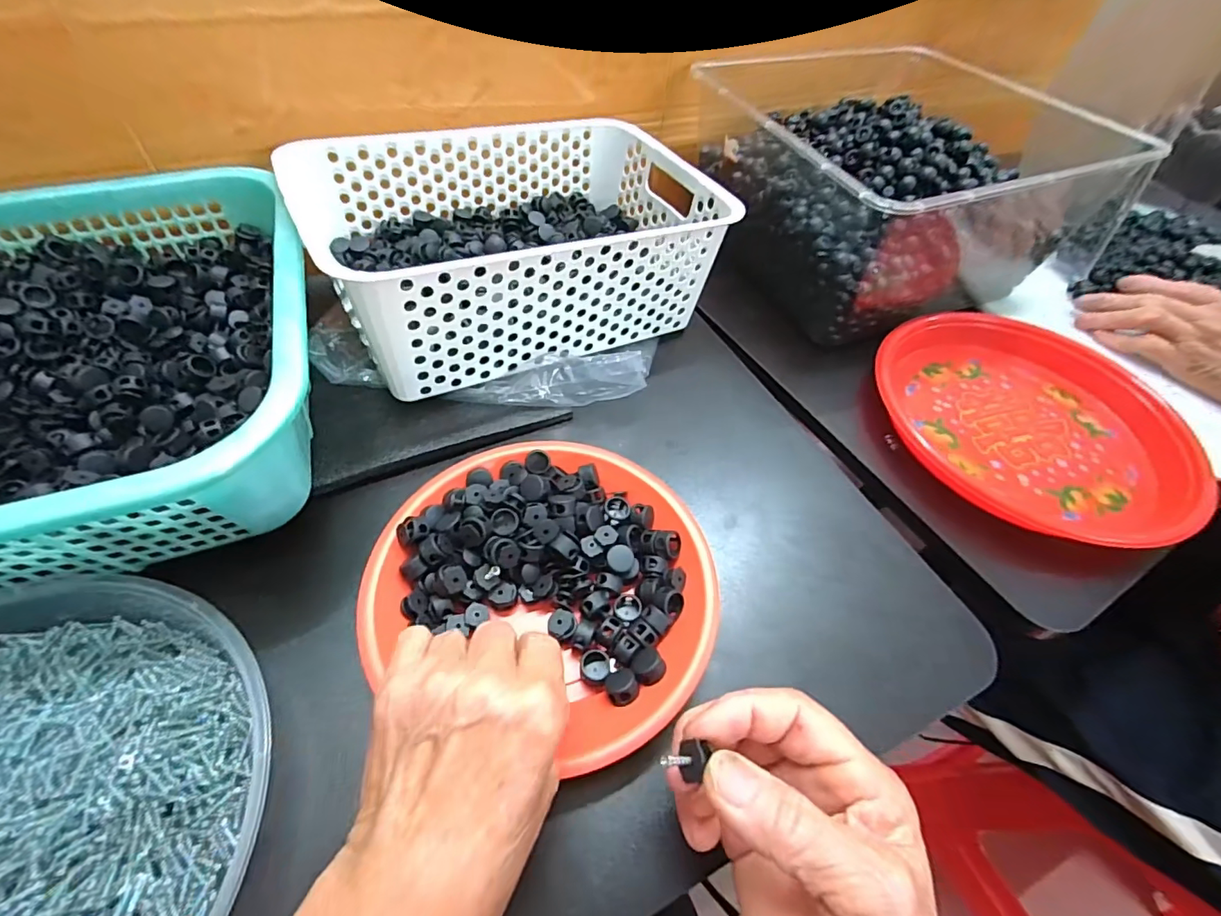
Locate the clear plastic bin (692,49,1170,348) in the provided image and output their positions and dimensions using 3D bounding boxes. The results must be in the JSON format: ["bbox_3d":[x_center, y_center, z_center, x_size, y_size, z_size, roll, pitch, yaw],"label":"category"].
[{"bbox_3d":[0.274,-0.274,0.527,0.333,0.154,0.313,-17,56,-17],"label":"clear plastic bin"}]

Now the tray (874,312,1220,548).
[{"bbox_3d":[0.345,-0.033,0.419,0.230,0.047,0.226,-22,58,-20],"label":"tray"}]

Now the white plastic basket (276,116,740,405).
[{"bbox_3d":[-0.074,-0.176,0.436,0.290,0.125,0.209,-24,59,-22],"label":"white plastic basket"}]

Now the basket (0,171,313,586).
[{"bbox_3d":[-0.369,-0.041,0.299,0.376,0.087,0.285,-15,56,-16],"label":"basket"}]

